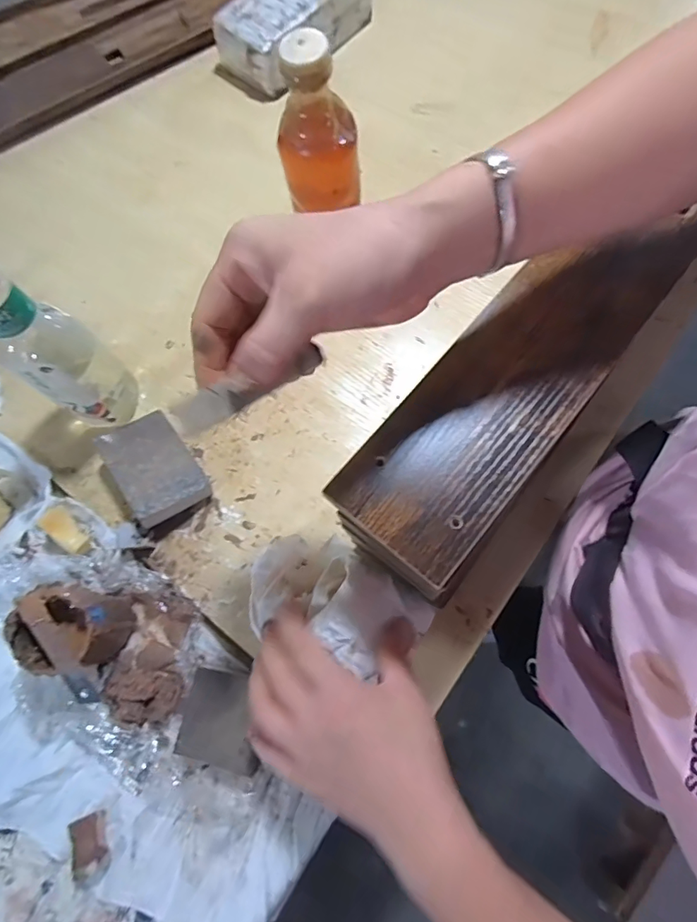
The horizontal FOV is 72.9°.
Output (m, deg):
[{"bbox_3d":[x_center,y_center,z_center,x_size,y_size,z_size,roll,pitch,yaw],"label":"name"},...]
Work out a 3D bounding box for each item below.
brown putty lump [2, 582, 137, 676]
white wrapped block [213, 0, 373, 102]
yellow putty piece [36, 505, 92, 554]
[{"bbox_3d":[-0.233,0.140,0.397,0.085,0.077,0.066,11,73,7],"label":"brown putty lump"},{"bbox_3d":[-0.067,-0.579,0.624,0.216,0.069,0.103,-43,75,-9],"label":"white wrapped block"},{"bbox_3d":[-0.264,0.066,0.446,0.051,0.019,0.024,38,78,14],"label":"yellow putty piece"}]

